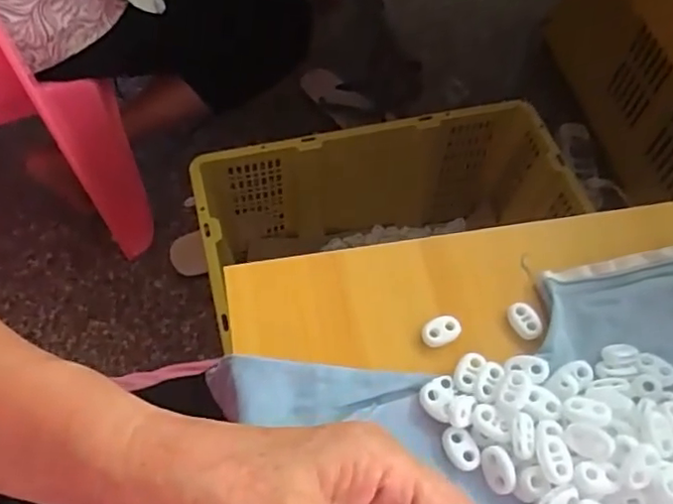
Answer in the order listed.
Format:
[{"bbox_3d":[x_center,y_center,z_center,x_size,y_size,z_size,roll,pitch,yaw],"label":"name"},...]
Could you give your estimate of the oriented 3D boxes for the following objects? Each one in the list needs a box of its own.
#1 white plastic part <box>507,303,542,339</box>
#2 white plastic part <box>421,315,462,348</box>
[{"bbox_3d":[0.108,0.039,0.344,0.015,0.006,0.022,-30,65,-18],"label":"white plastic part"},{"bbox_3d":[0.059,0.045,0.339,0.021,0.008,0.015,-24,64,-15],"label":"white plastic part"}]

